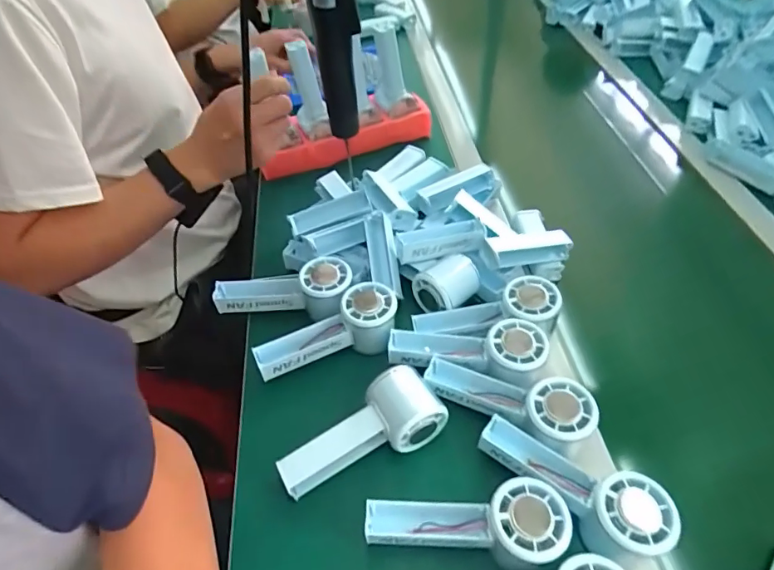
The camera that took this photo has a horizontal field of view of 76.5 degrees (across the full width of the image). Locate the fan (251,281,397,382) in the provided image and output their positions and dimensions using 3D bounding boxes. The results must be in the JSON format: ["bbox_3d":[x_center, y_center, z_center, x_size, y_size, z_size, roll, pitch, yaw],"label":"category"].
[{"bbox_3d":[-0.062,0.048,0.506,0.146,0.049,0.054,-15,49,-12],"label":"fan"}]

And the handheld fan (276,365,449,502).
[{"bbox_3d":[-0.023,0.135,0.446,0.149,0.052,0.057,-28,52,-7],"label":"handheld fan"}]

